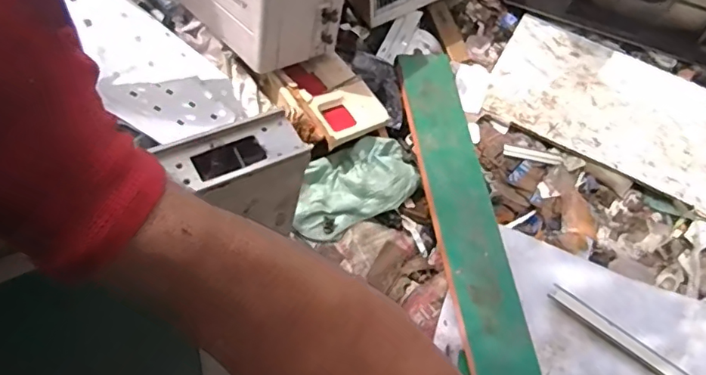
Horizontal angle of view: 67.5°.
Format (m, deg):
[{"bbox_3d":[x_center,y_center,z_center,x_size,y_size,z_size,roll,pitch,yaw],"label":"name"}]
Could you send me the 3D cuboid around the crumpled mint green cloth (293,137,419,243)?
[{"bbox_3d":[-0.002,-0.003,1.665,0.415,0.105,0.218,-24,66,-19],"label":"crumpled mint green cloth"}]

